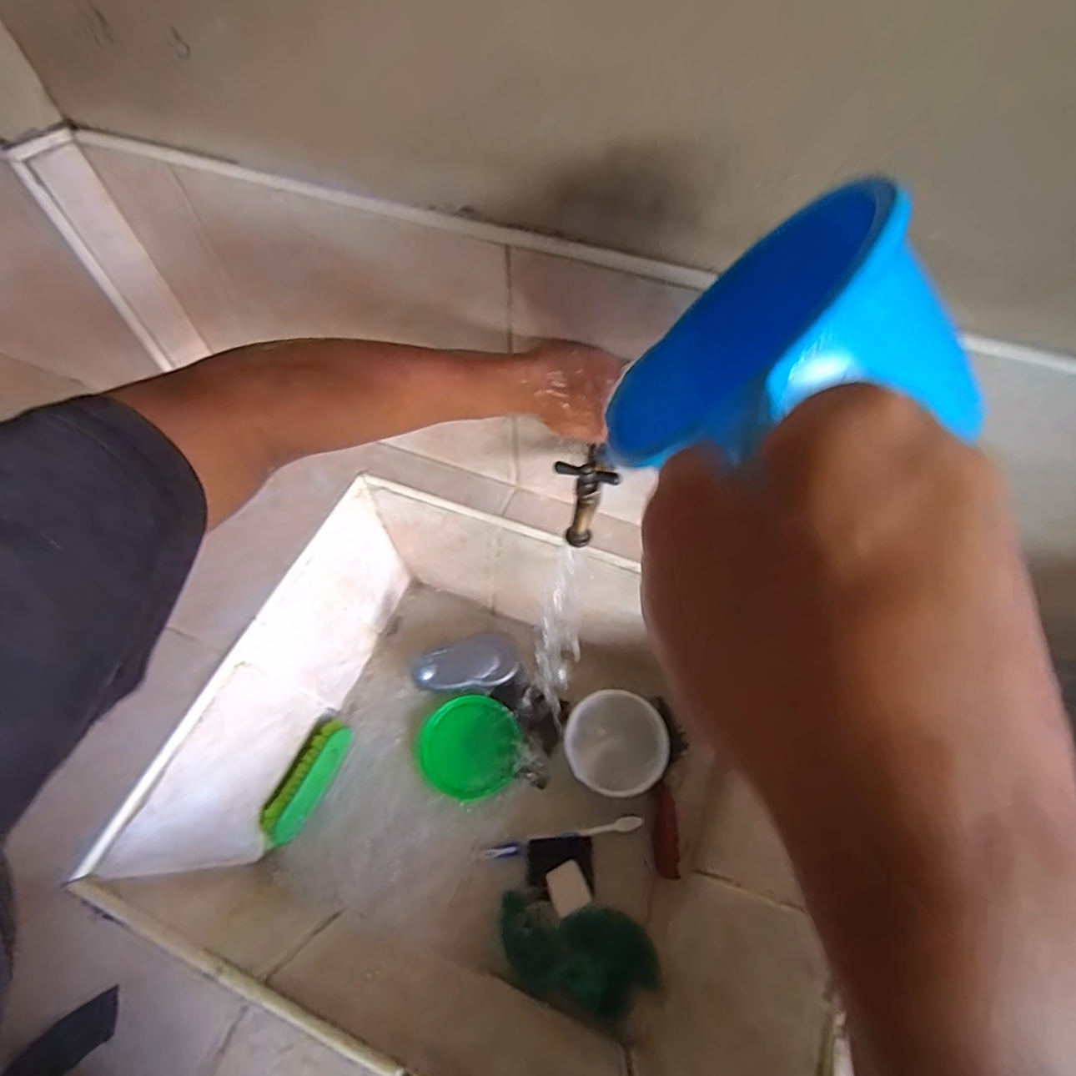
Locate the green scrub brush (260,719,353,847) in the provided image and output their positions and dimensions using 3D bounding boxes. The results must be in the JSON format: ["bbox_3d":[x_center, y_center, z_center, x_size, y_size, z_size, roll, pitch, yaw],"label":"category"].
[{"bbox_3d":[-0.259,0.273,0.592,0.042,0.042,0.131,21,62,11],"label":"green scrub brush"}]

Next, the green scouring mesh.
[{"bbox_3d":[0.038,0.409,0.520,0.158,0.022,0.081,16,61,8],"label":"green scouring mesh"}]

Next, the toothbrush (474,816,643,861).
[{"bbox_3d":[0.024,0.330,0.574,0.184,0.012,0.014,-9,60,-6],"label":"toothbrush"}]

